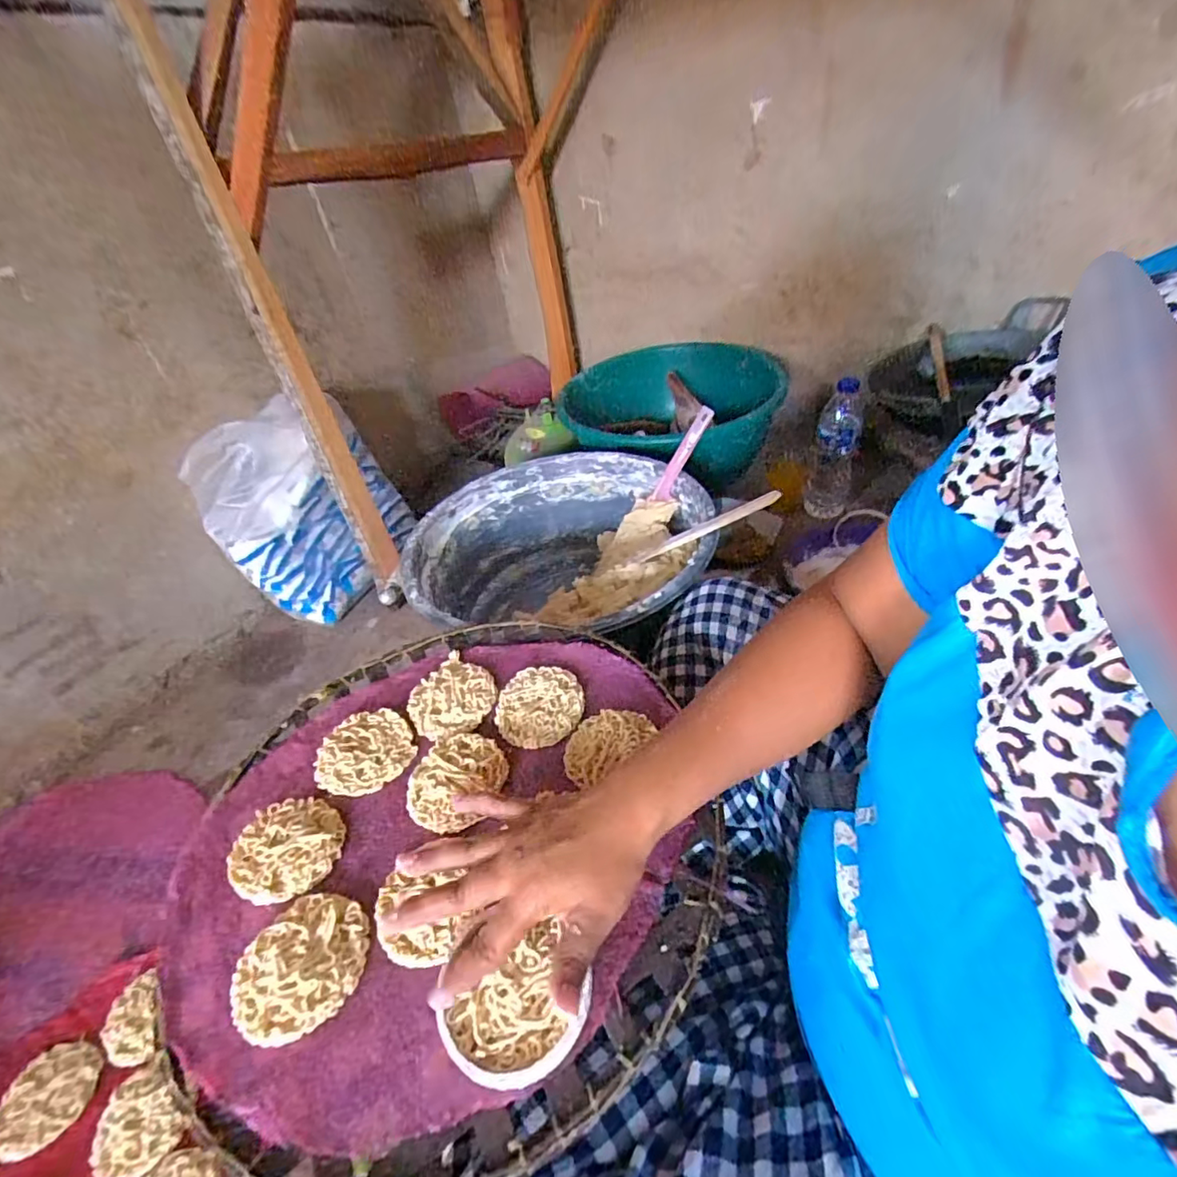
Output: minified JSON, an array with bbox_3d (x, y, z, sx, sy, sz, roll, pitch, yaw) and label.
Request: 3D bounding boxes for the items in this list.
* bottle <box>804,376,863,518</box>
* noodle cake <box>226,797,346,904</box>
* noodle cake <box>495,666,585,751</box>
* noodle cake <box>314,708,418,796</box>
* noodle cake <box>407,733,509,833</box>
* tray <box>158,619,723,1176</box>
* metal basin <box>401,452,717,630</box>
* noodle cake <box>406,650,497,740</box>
[{"bbox_3d":[0.402,-0.228,0.912,0.070,0.228,0.083,13,46,28],"label":"bottle"},{"bbox_3d":[-0.218,0.185,0.402,0.077,0.010,0.071,-3,36,2],"label":"noodle cake"},{"bbox_3d":[-0.042,0.099,0.478,0.074,0.019,0.073,-3,36,2],"label":"noodle cake"},{"bbox_3d":[-0.185,0.134,0.462,0.074,0.012,0.075,-7,39,6],"label":"noodle cake"},{"bbox_3d":[-0.102,0.148,0.433,0.073,0.014,0.075,-7,39,6],"label":"noodle cake"},{"bbox_3d":[-0.104,0.164,0.406,0.351,0.036,0.374,-3,36,2],"label":"tray"},{"bbox_3d":[-0.027,-0.010,0.827,0.411,0.205,0.395,-2,40,12],"label":"metal basin"},{"bbox_3d":[-0.121,0.096,0.495,0.071,0.015,0.077,-7,39,6],"label":"noodle cake"}]

